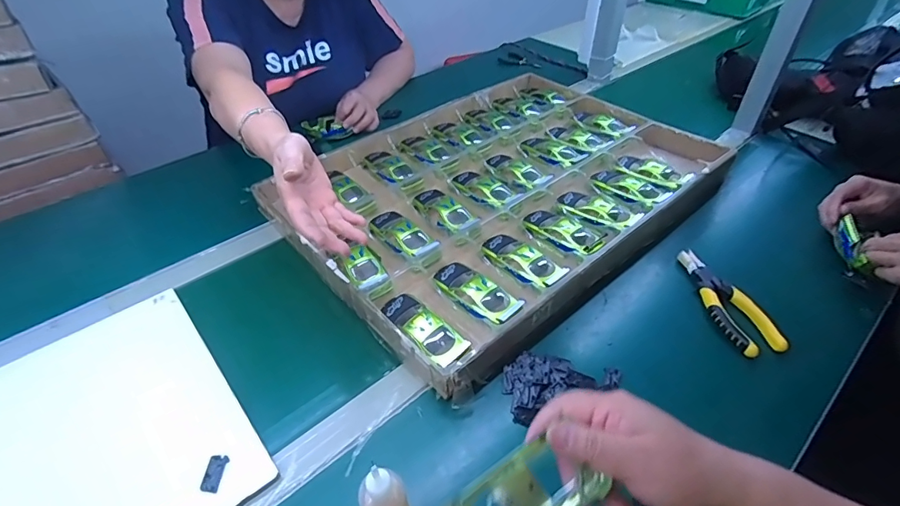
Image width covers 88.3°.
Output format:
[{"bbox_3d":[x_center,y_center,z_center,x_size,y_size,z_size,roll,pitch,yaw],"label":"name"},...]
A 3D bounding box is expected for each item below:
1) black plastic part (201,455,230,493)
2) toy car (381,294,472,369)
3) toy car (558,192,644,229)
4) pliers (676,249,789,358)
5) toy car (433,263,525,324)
[{"bbox_3d":[-0.225,0.210,0.442,0.018,0.004,0.033,3,44,2],"label":"black plastic part"},{"bbox_3d":[-0.029,0.091,0.541,0.053,0.033,0.129,-29,51,-28],"label":"toy car"},{"bbox_3d":[0.221,-0.066,0.700,0.063,0.030,0.122,-33,51,-30],"label":"toy car"},{"bbox_3d":[0.349,0.057,0.594,0.055,0.018,0.168,-9,44,-10],"label":"pliers"},{"bbox_3d":[0.032,0.048,0.583,0.055,0.024,0.118,-31,52,-29],"label":"toy car"}]

